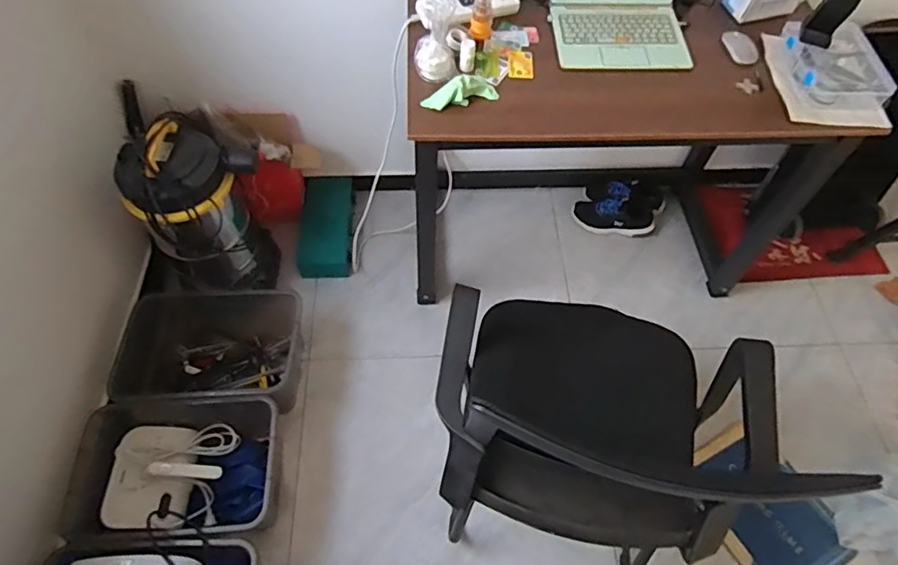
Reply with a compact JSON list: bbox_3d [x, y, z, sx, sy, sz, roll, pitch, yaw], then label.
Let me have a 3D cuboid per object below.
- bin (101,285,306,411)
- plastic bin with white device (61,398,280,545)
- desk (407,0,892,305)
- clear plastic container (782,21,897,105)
[{"bbox_3d":[-0.630,0.174,1.516,0.480,0.201,0.345,3,58,0],"label":"bin"},{"bbox_3d":[-0.631,0.448,1.336,0.453,0.212,0.336,0,58,-2],"label":"plastic bin with white device"},{"bbox_3d":[0.412,-0.319,1.502,1.003,0.715,0.440,-1,60,-1],"label":"desk"},{"bbox_3d":[0.832,-0.467,1.203,0.182,0.050,0.229,0,60,-1],"label":"clear plastic container"}]

